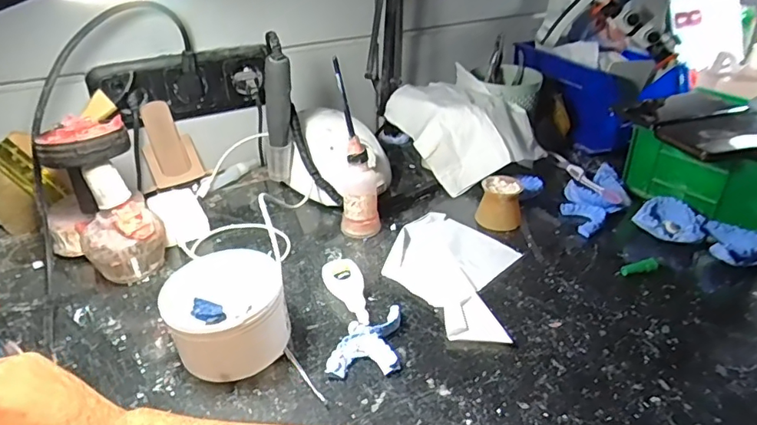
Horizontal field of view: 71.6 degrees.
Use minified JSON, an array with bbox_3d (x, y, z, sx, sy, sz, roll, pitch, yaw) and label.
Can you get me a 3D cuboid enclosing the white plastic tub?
[{"bbox_3d":[-0.122,0.082,0.428,0.096,0.069,0.097,-4,33,-7],"label":"white plastic tub"}]

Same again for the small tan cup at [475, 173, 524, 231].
[{"bbox_3d":[0.139,-0.012,0.599,0.047,0.041,0.048,9,34,13],"label":"small tan cup"}]

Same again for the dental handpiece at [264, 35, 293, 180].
[{"bbox_3d":[-0.114,-0.111,0.595,0.034,0.172,0.022,-8,34,-13],"label":"dental handpiece"}]

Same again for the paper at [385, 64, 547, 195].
[{"bbox_3d":[0.111,-0.106,0.694,0.146,0.100,0.181,-17,36,-25],"label":"paper"}]

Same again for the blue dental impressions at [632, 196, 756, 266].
[{"bbox_3d":[0.339,0.022,0.554,0.120,0.034,0.060,22,38,30],"label":"blue dental impressions"}]

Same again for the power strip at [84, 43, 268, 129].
[{"bbox_3d":[-0.235,-0.152,0.648,0.209,0.077,0.044,-16,36,-25],"label":"power strip"}]

